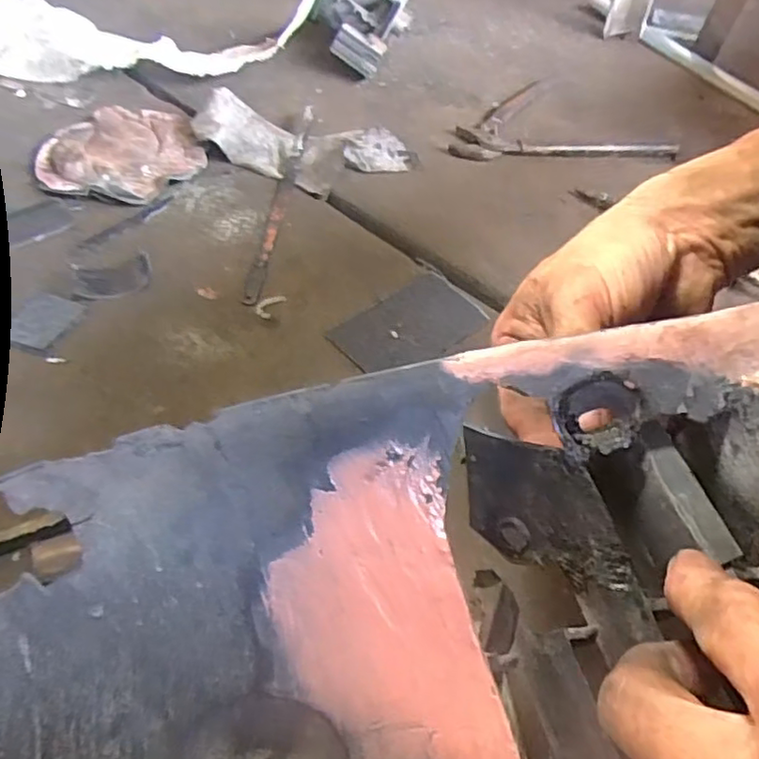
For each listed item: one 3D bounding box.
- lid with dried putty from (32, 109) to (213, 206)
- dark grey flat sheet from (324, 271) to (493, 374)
[{"bbox_3d":[-0.244,-0.215,0.613,0.138,0.020,0.142,31,53,21],"label":"lid with dried putty"},{"bbox_3d":[0.024,-0.041,0.496,0.111,0.006,0.072,-36,61,-29],"label":"dark grey flat sheet"}]

